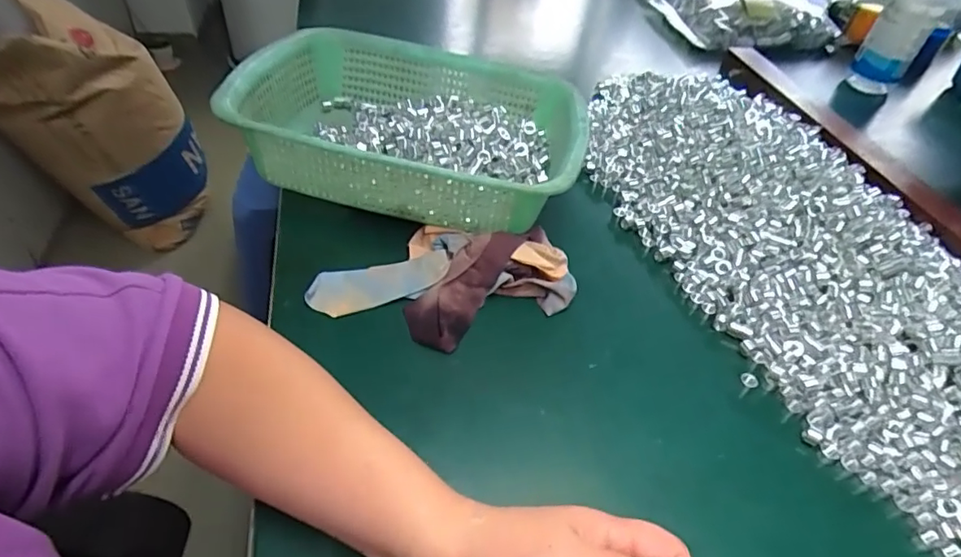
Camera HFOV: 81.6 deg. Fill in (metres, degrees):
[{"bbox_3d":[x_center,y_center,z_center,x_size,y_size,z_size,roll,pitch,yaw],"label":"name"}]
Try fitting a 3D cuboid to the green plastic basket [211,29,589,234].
[{"bbox_3d":[-0.059,-0.141,0.511,0.287,0.077,0.219,11,46,4],"label":"green plastic basket"}]

